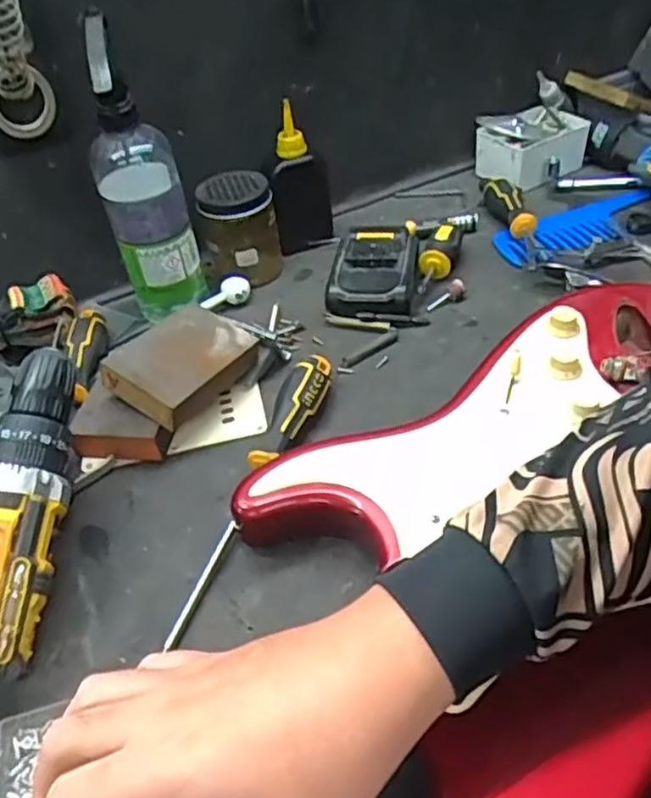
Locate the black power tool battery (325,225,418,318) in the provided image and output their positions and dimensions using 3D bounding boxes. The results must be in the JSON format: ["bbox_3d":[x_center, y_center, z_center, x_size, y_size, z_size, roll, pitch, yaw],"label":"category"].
[{"bbox_3d":[0.041,-0.114,0.605,0.075,0.043,0.097,3,44,12],"label":"black power tool battery"}]

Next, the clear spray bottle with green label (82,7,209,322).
[{"bbox_3d":[-0.155,-0.181,0.570,0.066,0.229,0.088,-17,44,-10],"label":"clear spray bottle with green label"}]

